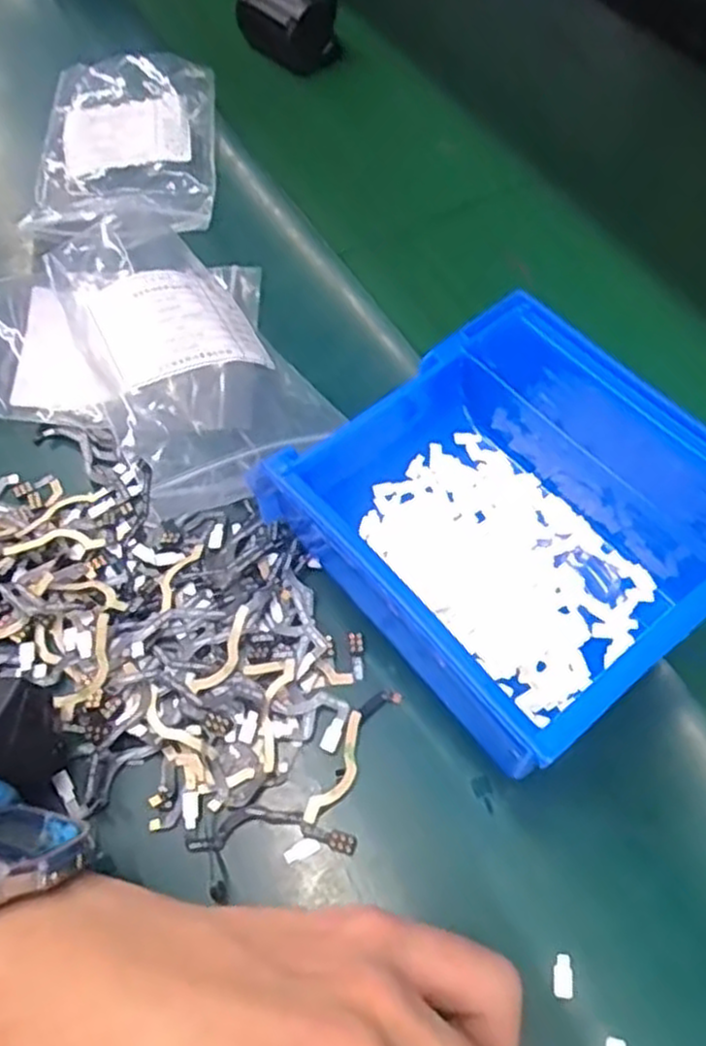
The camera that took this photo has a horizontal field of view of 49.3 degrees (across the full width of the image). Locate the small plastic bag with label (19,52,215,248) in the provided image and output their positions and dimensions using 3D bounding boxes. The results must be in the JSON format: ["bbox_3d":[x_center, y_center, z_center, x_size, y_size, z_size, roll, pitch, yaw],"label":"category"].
[{"bbox_3d":[-0.127,-0.210,0.425,0.094,0.021,0.149,-4,58,1],"label":"small plastic bag with label"}]

